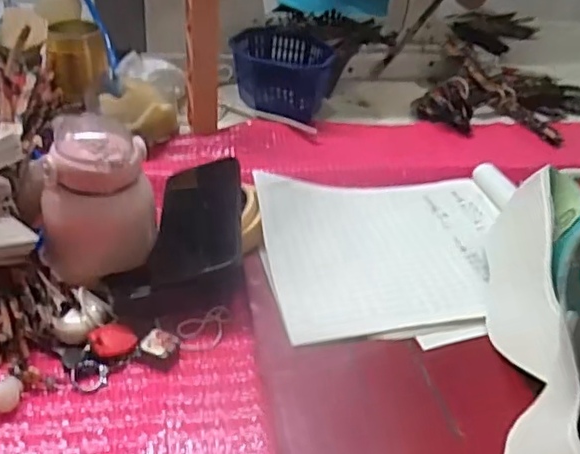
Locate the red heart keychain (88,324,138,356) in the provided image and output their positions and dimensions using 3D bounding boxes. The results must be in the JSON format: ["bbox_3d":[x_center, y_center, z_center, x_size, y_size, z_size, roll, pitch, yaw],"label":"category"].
[{"bbox_3d":[-0.137,0.086,0.483,0.035,0.016,0.027,-21,44,-32],"label":"red heart keychain"}]

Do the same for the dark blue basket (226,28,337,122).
[{"bbox_3d":[-0.007,-0.195,0.787,0.122,0.074,0.117,3,39,-3],"label":"dark blue basket"}]

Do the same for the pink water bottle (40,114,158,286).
[{"bbox_3d":[-0.161,-0.023,0.522,0.091,0.110,0.089,-8,38,-17],"label":"pink water bottle"}]

